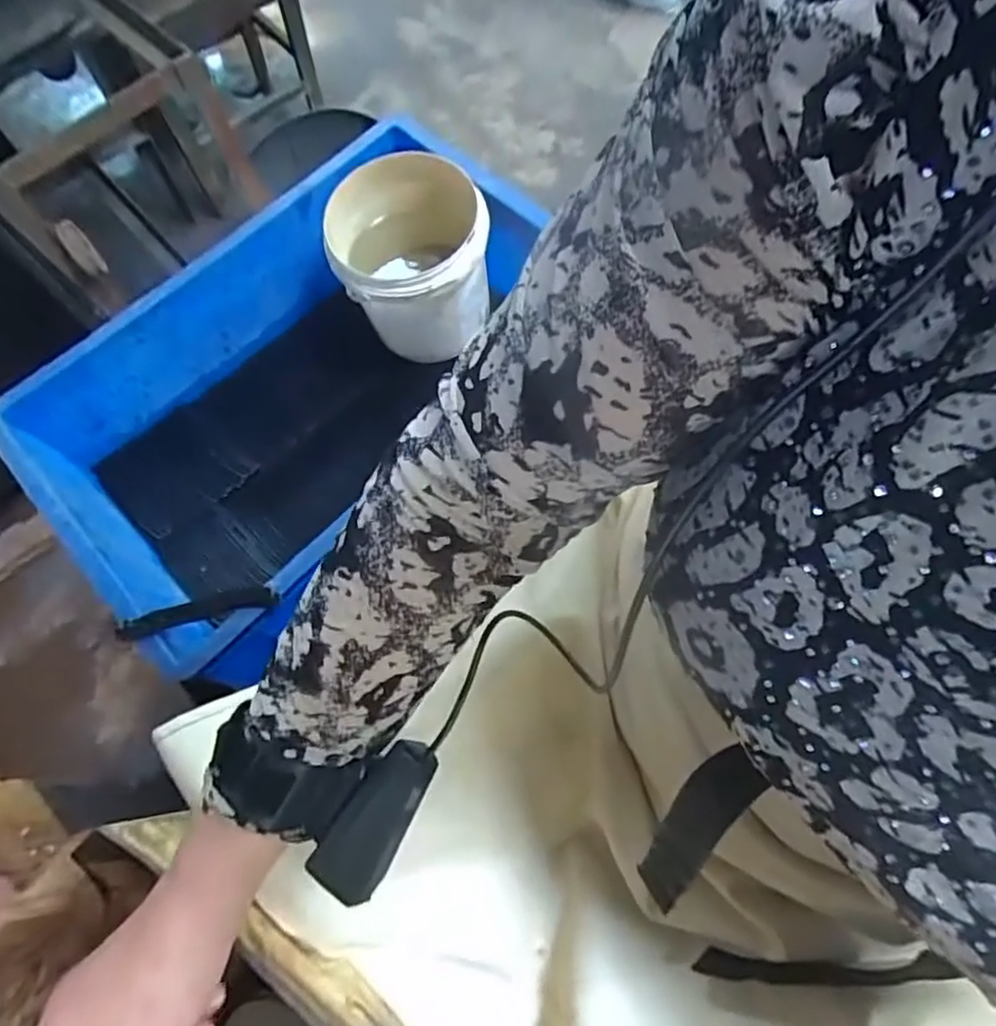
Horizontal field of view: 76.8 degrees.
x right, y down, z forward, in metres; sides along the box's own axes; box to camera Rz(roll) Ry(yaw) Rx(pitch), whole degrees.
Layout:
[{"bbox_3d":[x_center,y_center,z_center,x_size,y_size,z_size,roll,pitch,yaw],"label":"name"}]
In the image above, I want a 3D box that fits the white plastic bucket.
[{"bbox_3d":[-0.093,-0.273,0.679,0.155,0.145,0.187,-11,67,-3],"label":"white plastic bucket"}]

